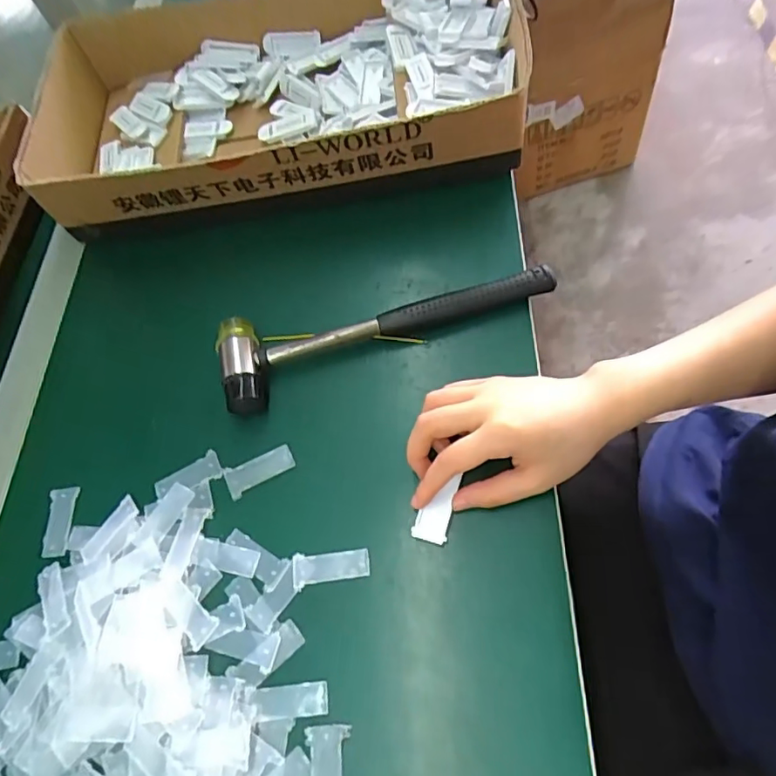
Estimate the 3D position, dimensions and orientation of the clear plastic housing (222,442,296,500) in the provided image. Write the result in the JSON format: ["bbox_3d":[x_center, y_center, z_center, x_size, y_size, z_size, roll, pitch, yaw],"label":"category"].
[{"bbox_3d":[-0.089,0.057,0.379,0.049,0.009,0.021,-25,62,-1],"label":"clear plastic housing"}]

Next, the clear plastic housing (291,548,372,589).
[{"bbox_3d":[-0.036,0.113,0.341,0.048,0.004,0.020,-7,63,8],"label":"clear plastic housing"}]

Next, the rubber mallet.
[{"bbox_3d":[-0.005,-0.053,0.402,0.246,0.026,0.067,-21,62,1],"label":"rubber mallet"}]

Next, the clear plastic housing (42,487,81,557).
[{"bbox_3d":[-0.234,0.095,0.387,0.021,0.005,0.048,-6,63,9],"label":"clear plastic housing"}]

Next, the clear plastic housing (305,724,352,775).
[{"bbox_3d":[-0.033,0.210,0.293,0.023,0.004,0.048,-5,63,10],"label":"clear plastic housing"}]

